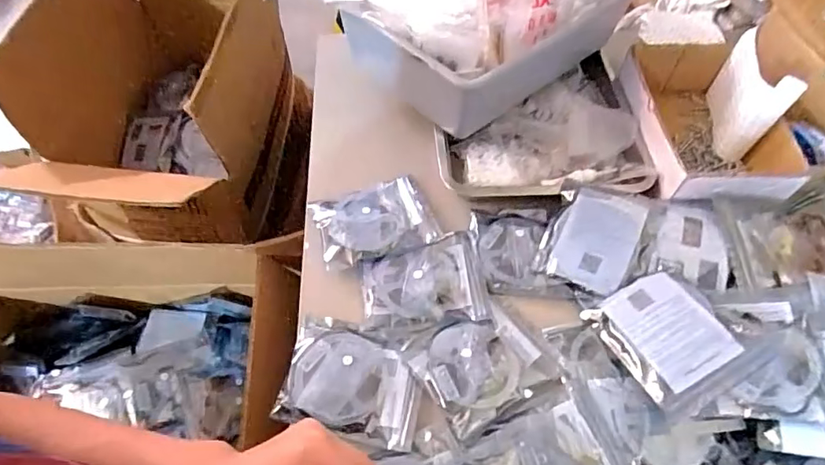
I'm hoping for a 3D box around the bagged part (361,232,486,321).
[{"bbox_3d":[0.011,0.057,0.622,0.140,0.018,0.110,-5,56,-4],"label":"bagged part"}]

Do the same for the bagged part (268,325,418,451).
[{"bbox_3d":[-0.064,0.162,0.546,0.143,0.012,0.105,13,56,8],"label":"bagged part"}]

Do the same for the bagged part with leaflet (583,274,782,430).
[{"bbox_3d":[0.285,0.109,0.554,0.132,0.025,0.145,-35,50,-2],"label":"bagged part with leaflet"}]

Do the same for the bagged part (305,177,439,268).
[{"bbox_3d":[-0.050,-0.019,0.665,0.148,0.016,0.118,-14,57,-10],"label":"bagged part"}]

